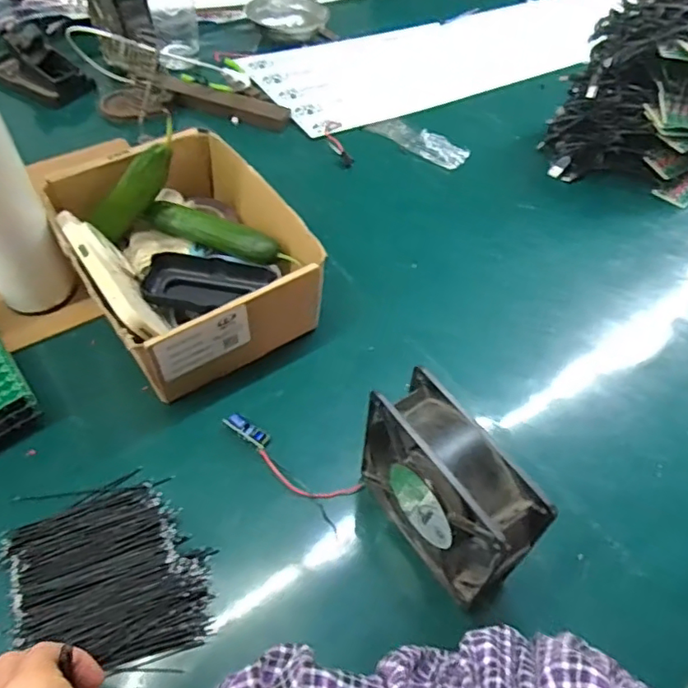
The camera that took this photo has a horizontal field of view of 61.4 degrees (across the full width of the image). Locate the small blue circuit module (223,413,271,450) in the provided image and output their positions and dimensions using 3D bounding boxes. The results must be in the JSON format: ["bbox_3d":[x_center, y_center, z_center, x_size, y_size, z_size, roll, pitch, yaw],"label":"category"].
[{"bbox_3d":[-0.076,0.069,0.460,0.038,0.007,0.014,34,57,4],"label":"small blue circuit module"}]

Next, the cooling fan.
[{"bbox_3d":[0.064,0.097,0.377,0.045,0.119,0.118,-27,59,-22],"label":"cooling fan"}]

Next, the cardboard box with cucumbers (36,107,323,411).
[{"bbox_3d":[-0.141,-0.081,0.518,0.173,0.094,0.221,-27,59,-22],"label":"cardboard box with cucumbers"}]

